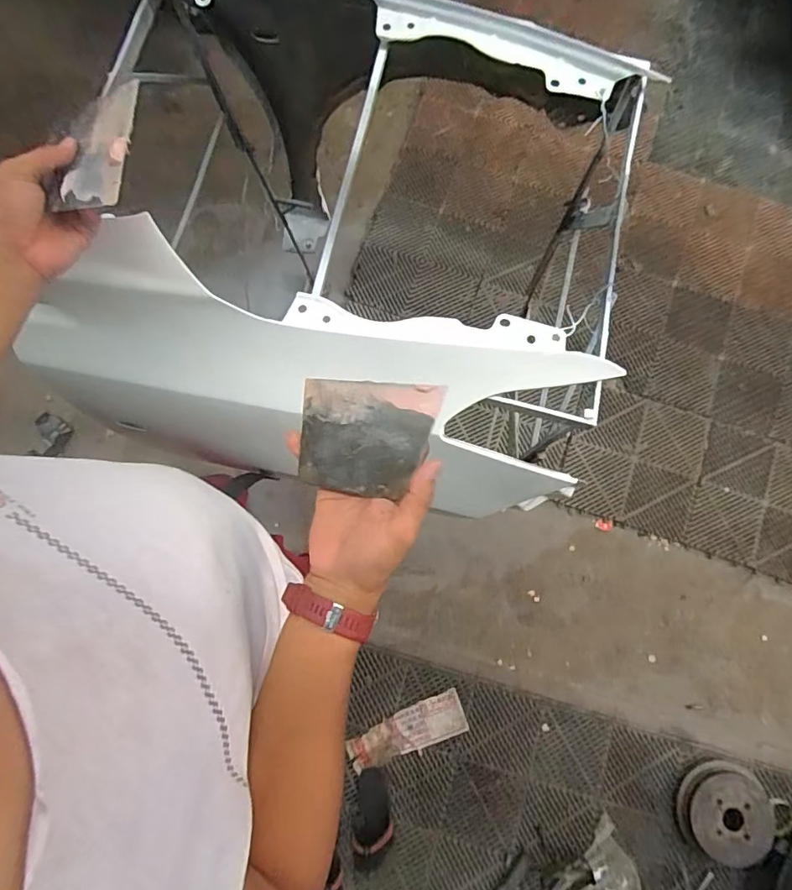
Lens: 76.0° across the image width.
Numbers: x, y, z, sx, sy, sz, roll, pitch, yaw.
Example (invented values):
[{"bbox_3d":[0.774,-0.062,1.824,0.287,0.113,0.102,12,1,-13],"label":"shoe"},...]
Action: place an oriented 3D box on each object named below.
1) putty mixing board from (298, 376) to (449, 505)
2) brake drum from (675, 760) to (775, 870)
[{"bbox_3d":[-0.031,-0.008,0.444,0.135,0.006,0.098,6,81,28],"label":"putty mixing board"},{"bbox_3d":[0.848,0.948,1.304,0.210,0.056,0.230,0,80,0],"label":"brake drum"}]

